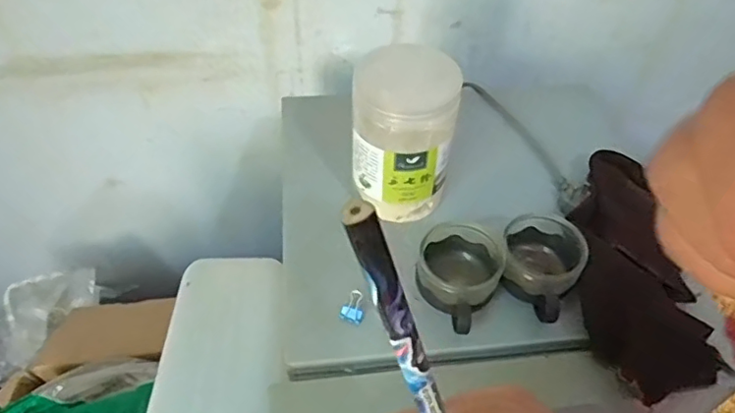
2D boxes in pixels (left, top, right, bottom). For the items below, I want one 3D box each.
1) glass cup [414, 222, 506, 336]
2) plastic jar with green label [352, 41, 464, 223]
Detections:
[{"bbox_3d":[0.079,0.059,0.522,0.077,0.054,0.082,1,51,-1],"label":"glass cup"},{"bbox_3d":[0.036,-0.069,0.557,0.095,0.152,0.087,3,51,1],"label":"plastic jar with green label"}]

